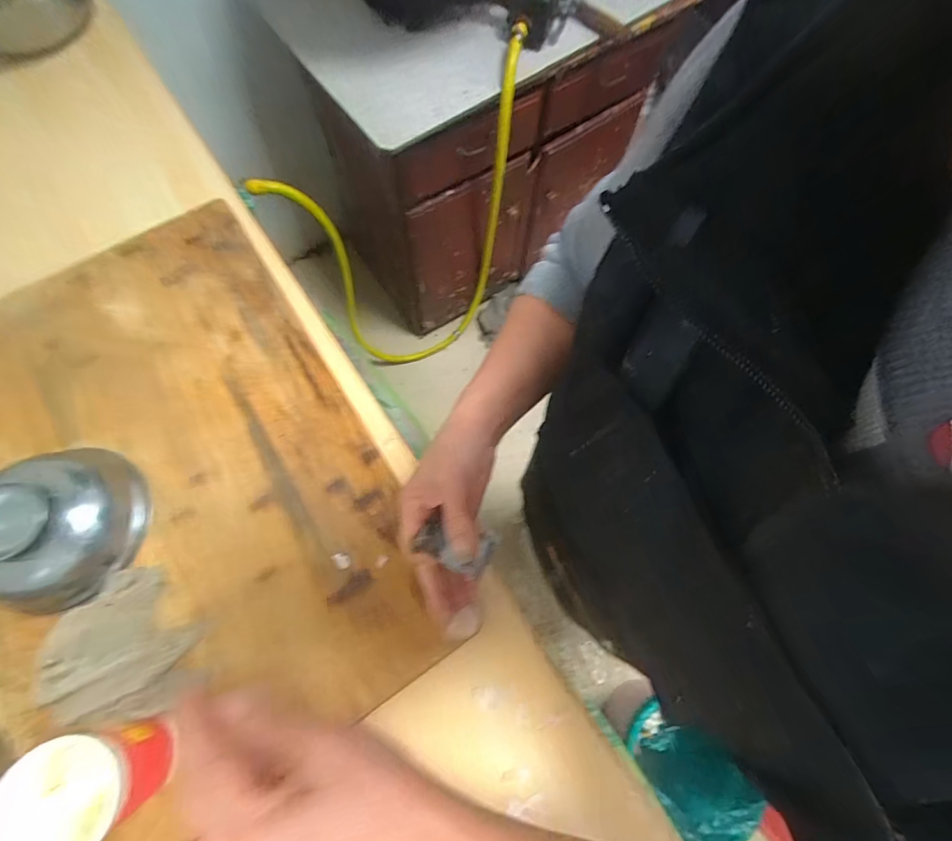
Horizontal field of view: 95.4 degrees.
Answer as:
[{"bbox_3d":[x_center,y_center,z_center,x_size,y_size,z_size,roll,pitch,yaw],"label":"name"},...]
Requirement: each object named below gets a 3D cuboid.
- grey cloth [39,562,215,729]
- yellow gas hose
[{"bbox_3d":[-0.292,0.184,0.358,0.112,0.029,0.112,-12,73,-3],"label":"grey cloth"},{"bbox_3d":[-0.146,-0.407,1.063,0.512,0.726,0.130,-30,75,-10],"label":"yellow gas hose"}]

